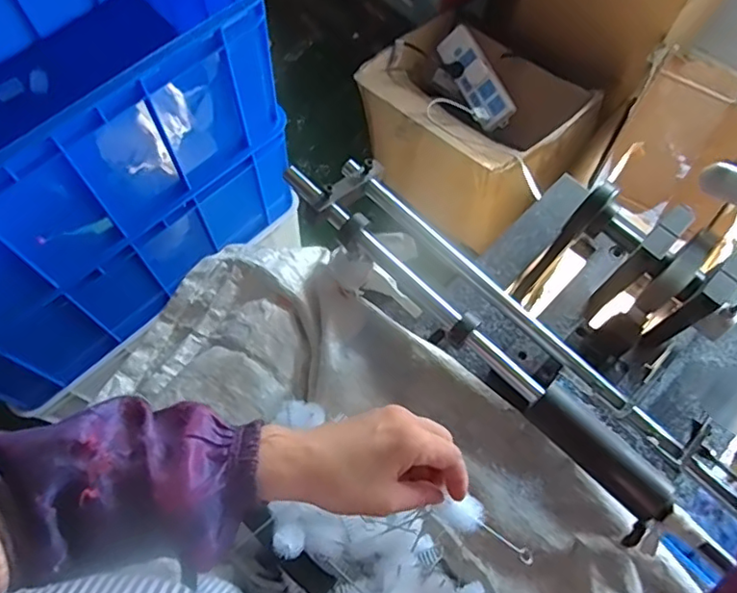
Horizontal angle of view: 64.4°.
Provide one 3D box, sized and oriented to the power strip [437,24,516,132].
[{"bbox_3d":[0.230,-0.475,1.271,0.078,0.031,0.238,-35,74,29],"label":"power strip"}]

